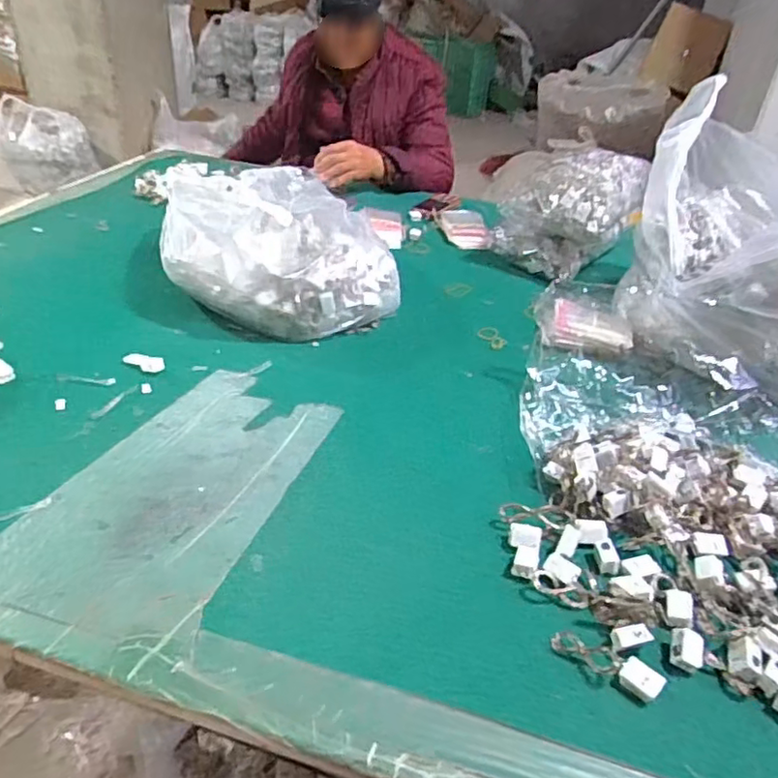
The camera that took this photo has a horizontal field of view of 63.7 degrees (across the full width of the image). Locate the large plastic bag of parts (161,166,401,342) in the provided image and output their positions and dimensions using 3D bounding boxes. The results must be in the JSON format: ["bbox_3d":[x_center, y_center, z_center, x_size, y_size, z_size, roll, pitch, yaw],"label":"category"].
[{"bbox_3d":[-0.161,-0.192,0.877,0.260,0.156,0.282,-25,44,-36],"label":"large plastic bag of parts"}]

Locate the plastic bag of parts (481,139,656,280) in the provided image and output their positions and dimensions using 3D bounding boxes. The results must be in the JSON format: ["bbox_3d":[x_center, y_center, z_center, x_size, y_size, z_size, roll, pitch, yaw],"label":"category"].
[{"bbox_3d":[0.302,-0.298,1.071,0.184,0.174,0.192,26,40,28],"label":"plastic bag of parts"}]

